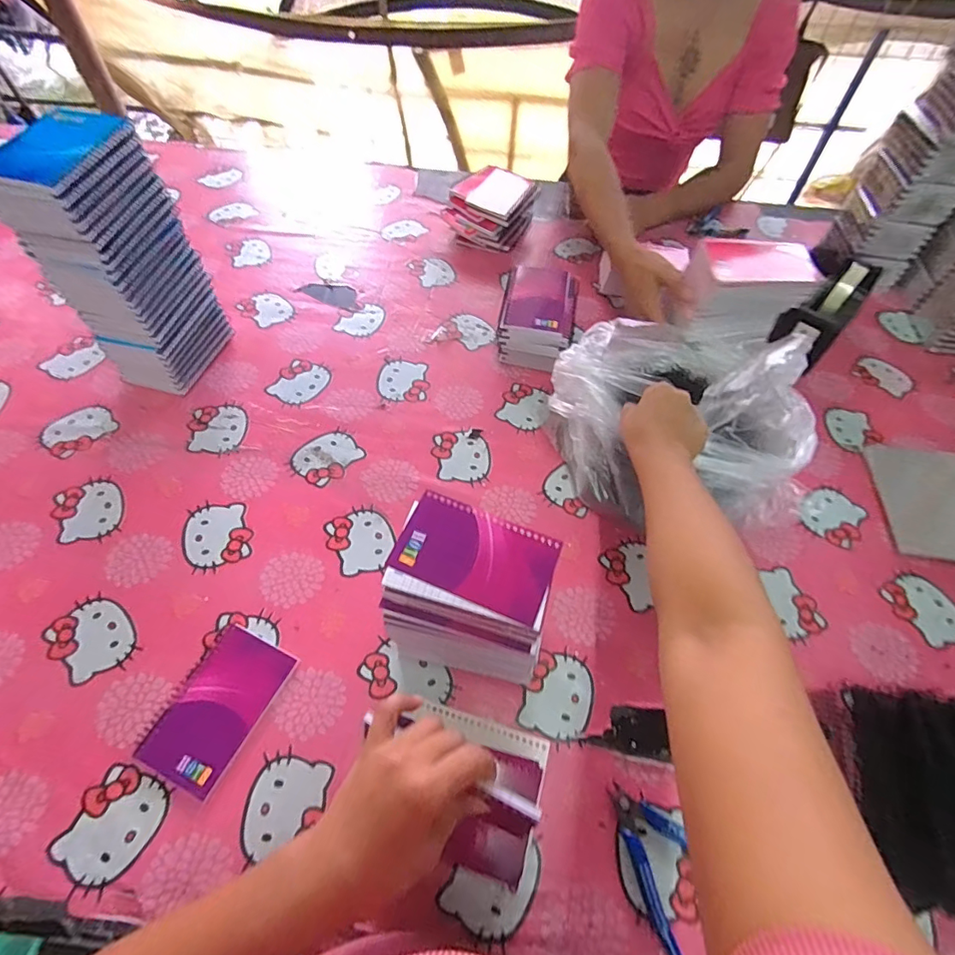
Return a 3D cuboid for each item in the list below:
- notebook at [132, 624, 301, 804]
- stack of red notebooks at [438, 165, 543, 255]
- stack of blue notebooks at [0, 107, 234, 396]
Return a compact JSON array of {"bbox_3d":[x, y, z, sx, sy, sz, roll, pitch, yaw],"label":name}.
[{"bbox_3d":[-0.241,0.212,0.461,0.084,0.011,0.132,23,59,11],"label":"notebook"},{"bbox_3d":[0.021,-0.487,0.893,0.134,0.076,0.146,28,60,14],"label":"stack of red notebooks"},{"bbox_3d":[-0.410,-0.238,0.584,0.093,0.281,0.134,13,58,5],"label":"stack of blue notebooks"}]

